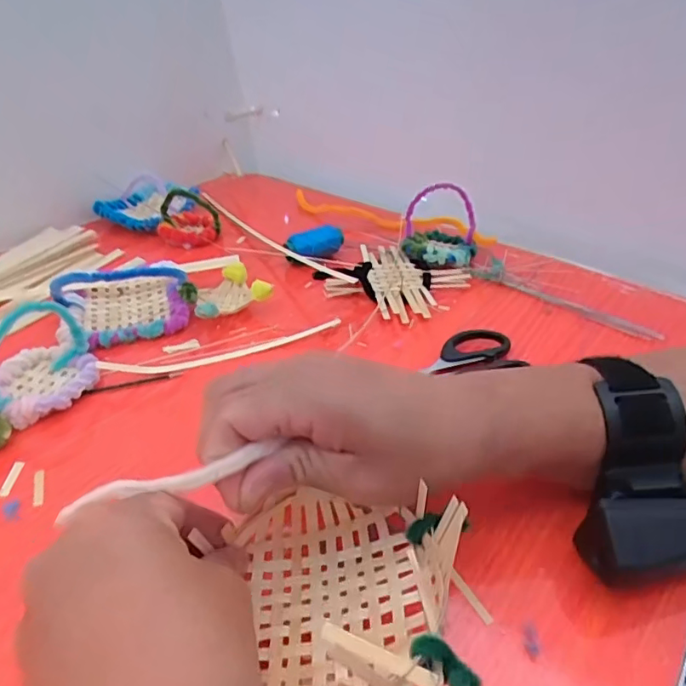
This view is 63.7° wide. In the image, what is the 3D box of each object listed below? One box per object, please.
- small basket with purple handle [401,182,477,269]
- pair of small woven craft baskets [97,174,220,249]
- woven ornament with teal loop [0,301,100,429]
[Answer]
[{"bbox_3d":[0.088,-0.109,0.499,0.065,0.059,0.057,8,36,12],"label":"small basket with purple handle"},{"bbox_3d":[-0.186,-0.145,0.568,0.158,0.039,0.082,19,40,26],"label":"pair of small woven craft baskets"},{"bbox_3d":[-0.192,0.005,0.346,0.060,0.058,0.067,-19,40,-24],"label":"woven ornament with teal loop"}]

